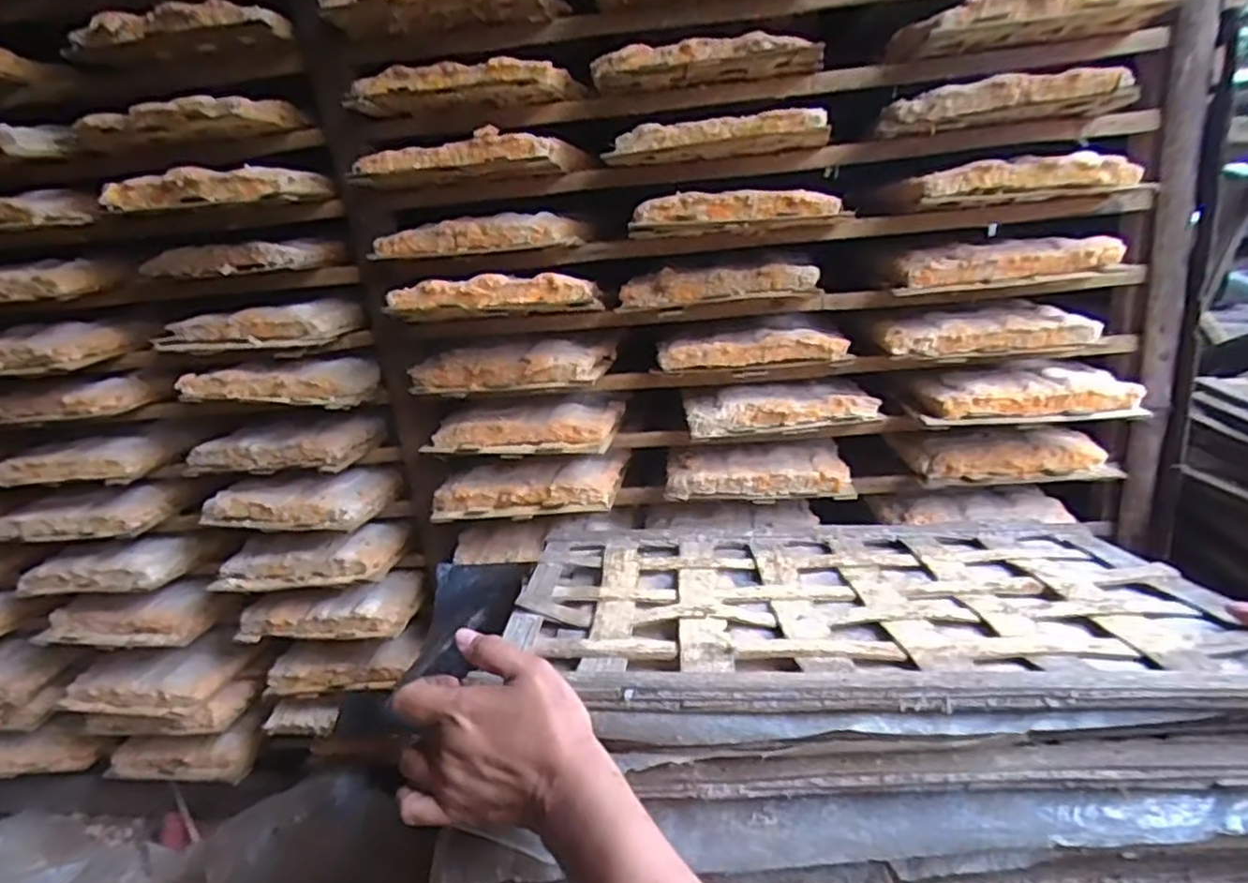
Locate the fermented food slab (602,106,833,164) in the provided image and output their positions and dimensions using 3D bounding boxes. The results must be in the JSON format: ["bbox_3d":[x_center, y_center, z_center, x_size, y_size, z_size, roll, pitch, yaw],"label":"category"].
[{"bbox_3d":[0.099,-0.330,0.744,0.239,0.038,0.047,-2,18,4],"label":"fermented food slab"}]

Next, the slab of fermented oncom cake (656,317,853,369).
[{"bbox_3d":[0.153,-0.117,0.827,0.223,0.039,0.100,1,19,13],"label":"slab of fermented oncom cake"}]

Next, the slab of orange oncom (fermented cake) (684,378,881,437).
[{"bbox_3d":[0.189,-0.045,0.838,0.218,0.045,0.077,-1,18,5],"label":"slab of orange oncom (fermented cake)"}]

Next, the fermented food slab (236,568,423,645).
[{"bbox_3d":[-0.405,0.225,0.945,0.236,0.055,0.094,-3,18,1],"label":"fermented food slab"}]

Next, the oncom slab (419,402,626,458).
[{"bbox_3d":[-0.120,-0.014,0.861,0.241,0.041,0.100,-5,18,-6],"label":"oncom slab"}]

